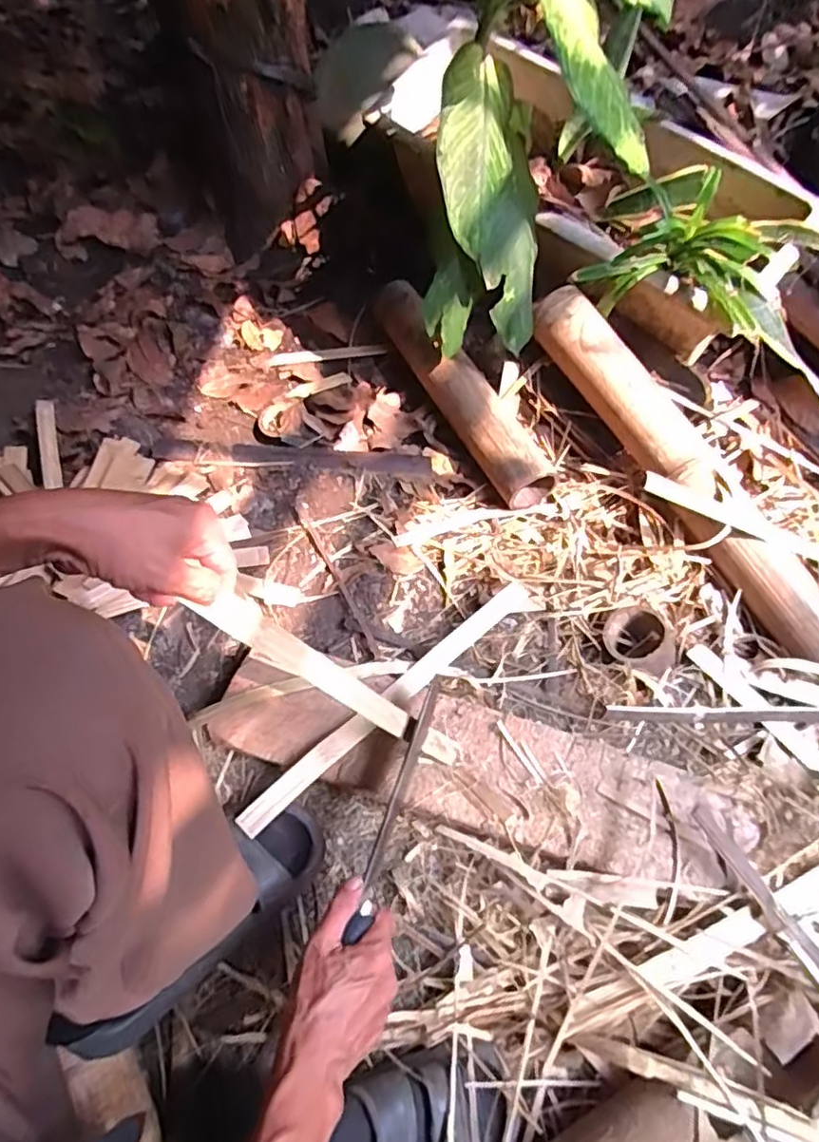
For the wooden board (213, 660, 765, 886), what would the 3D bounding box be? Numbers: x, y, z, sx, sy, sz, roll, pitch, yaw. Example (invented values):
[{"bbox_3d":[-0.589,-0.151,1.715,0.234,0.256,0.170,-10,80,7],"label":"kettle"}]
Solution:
[{"bbox_3d":[0.066,0.196,0.635,0.534,0.050,0.130,17,64,10],"label":"wooden board"}]

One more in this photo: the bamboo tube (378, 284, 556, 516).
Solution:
[{"bbox_3d":[0.056,-0.270,0.914,0.078,0.085,0.441,-25,66,-16],"label":"bamboo tube"}]

